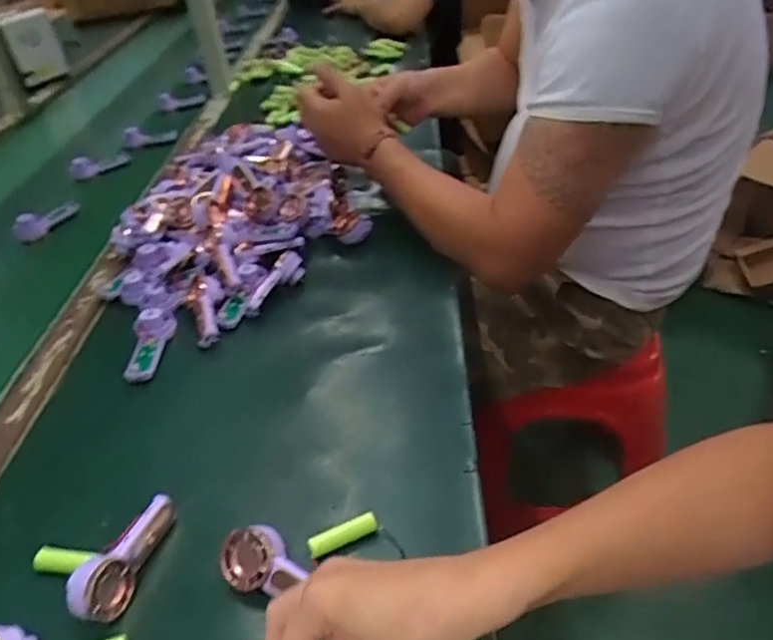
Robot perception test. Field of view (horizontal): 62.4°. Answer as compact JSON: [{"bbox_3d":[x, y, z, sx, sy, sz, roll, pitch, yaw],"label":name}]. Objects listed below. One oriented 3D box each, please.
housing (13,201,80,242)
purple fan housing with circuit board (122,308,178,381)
[{"bbox_3d":[-0.478,-0.146,0.896,0.038,0.033,0.088,12,41,22],"label":"housing"},{"bbox_3d":[-0.242,0.026,0.643,0.037,0.020,0.087,-2,50,5],"label":"purple fan housing with circuit board"}]

